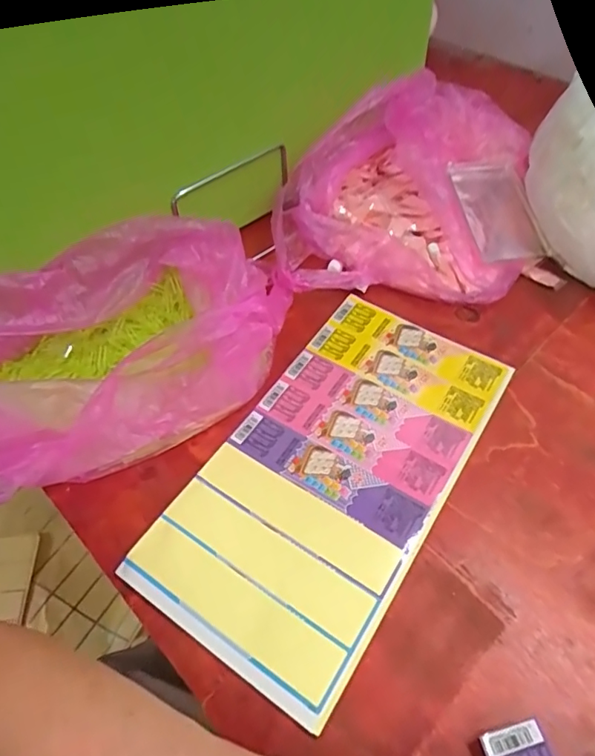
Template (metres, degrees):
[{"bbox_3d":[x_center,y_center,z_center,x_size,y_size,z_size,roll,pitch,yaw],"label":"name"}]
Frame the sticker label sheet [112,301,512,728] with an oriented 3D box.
[{"bbox_3d":[0.034,0.066,0.432,0.175,0.009,0.339,27,59,22],"label":"sticker label sheet"}]

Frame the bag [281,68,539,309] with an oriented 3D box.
[{"bbox_3d":[0.122,-0.220,0.584,0.261,0.097,0.326,9,54,10],"label":"bag"}]

